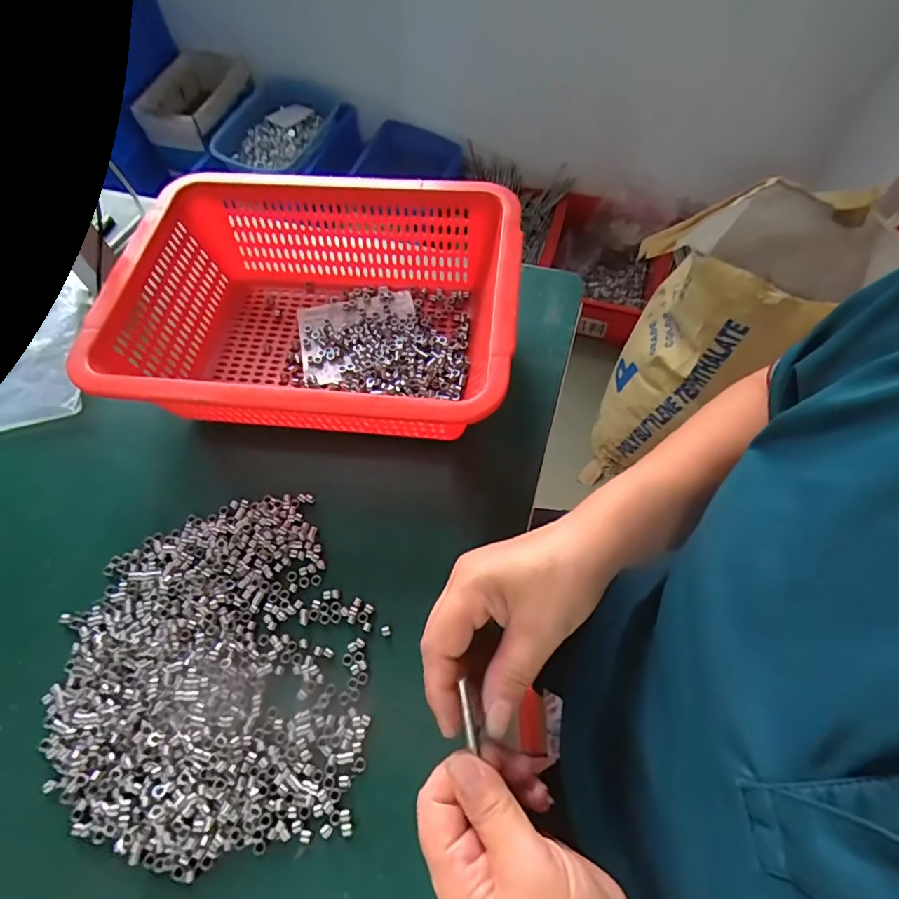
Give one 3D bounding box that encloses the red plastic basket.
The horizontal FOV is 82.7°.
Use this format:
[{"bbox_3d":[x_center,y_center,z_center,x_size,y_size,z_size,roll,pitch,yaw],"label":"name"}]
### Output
[{"bbox_3d":[-0.105,-0.106,0.421,0.306,0.113,0.230,6,63,3],"label":"red plastic basket"}]

